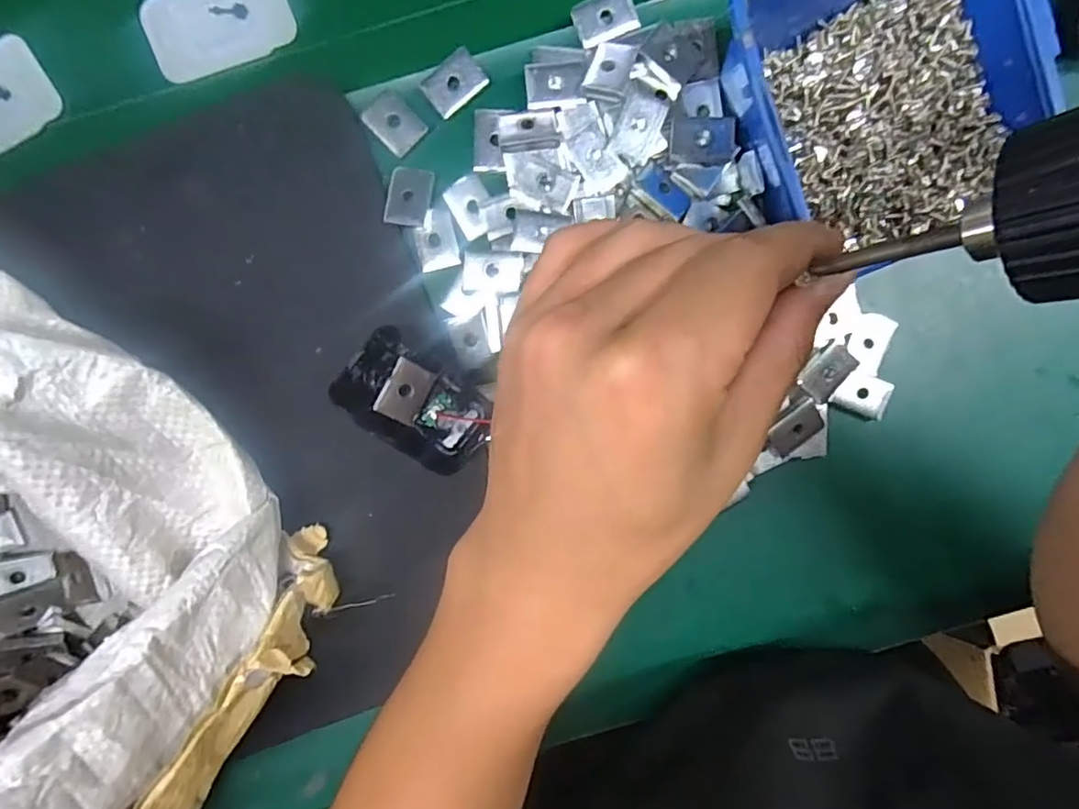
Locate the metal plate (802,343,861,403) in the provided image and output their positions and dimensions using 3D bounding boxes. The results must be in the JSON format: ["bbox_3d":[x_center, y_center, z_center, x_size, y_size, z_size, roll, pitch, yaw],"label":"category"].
[{"bbox_3d":[0.141,-0.015,0.278,0.018,0.004,0.026,38,105,-11],"label":"metal plate"}]

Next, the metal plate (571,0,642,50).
[{"bbox_3d":[0.031,-0.183,0.269,0.029,0.004,0.020,-23,95,1],"label":"metal plate"}]

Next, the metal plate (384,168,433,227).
[{"bbox_3d":[-0.062,-0.099,0.274,0.020,0.008,0.028,8,94,-1],"label":"metal plate"}]

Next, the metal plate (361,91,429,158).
[{"bbox_3d":[-0.069,-0.134,0.272,0.021,0.004,0.027,-43,94,3],"label":"metal plate"}]

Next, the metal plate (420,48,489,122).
[{"bbox_3d":[-0.040,-0.152,0.271,0.028,0.004,0.020,-39,94,2],"label":"metal plate"}]

